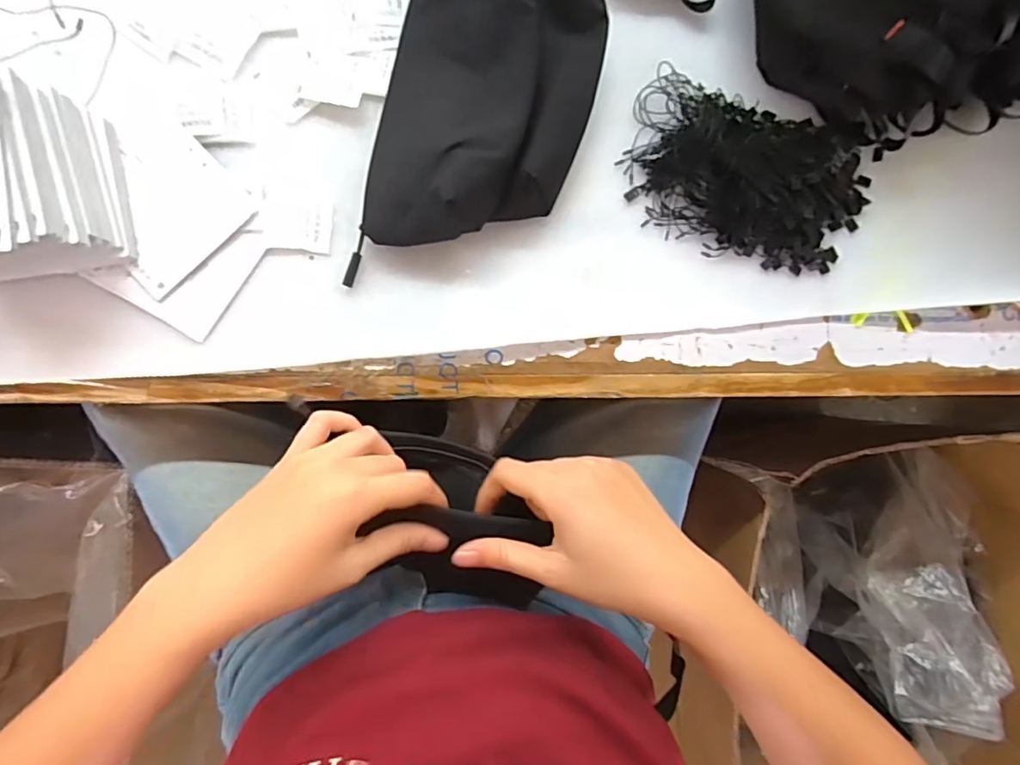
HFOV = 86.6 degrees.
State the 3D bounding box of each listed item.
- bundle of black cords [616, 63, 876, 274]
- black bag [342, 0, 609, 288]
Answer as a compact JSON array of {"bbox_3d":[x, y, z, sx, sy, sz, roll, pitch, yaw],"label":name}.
[{"bbox_3d":[0.175,-0.147,0.378,0.180,0.032,0.112,14,95,-6],"label":"bundle of black cords"},{"bbox_3d":[-0.012,-0.187,0.345,0.132,0.055,0.264,13,91,-7],"label":"black bag"}]

